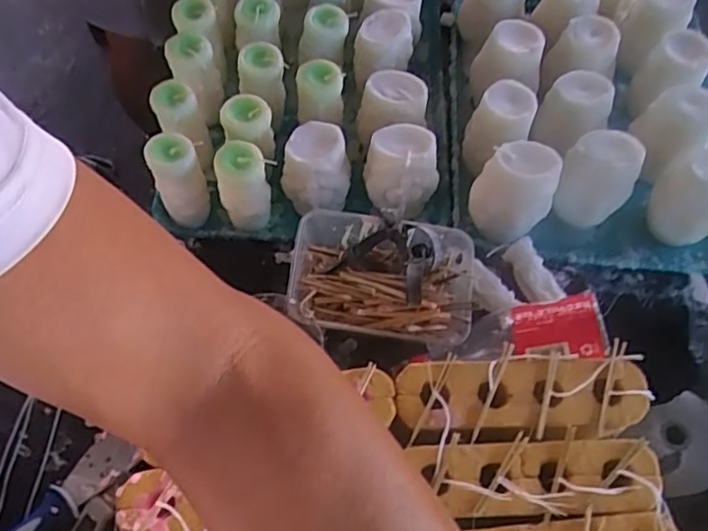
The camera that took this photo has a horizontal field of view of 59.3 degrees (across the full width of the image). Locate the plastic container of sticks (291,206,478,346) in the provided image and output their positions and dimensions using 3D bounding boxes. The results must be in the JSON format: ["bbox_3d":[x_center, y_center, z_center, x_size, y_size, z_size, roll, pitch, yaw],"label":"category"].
[{"bbox_3d":[0.025,0.014,0.608,0.183,0.050,0.118,10,64,4],"label":"plastic container of sticks"}]

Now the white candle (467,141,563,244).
[{"bbox_3d":[0.175,-0.079,0.685,0.070,0.105,0.065,1,63,-1],"label":"white candle"}]

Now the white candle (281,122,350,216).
[{"bbox_3d":[-0.040,-0.111,0.708,0.066,0.089,0.069,18,64,8],"label":"white candle"}]

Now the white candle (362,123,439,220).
[{"bbox_3d":[0.054,-0.106,0.712,0.078,0.101,0.064,34,67,15],"label":"white candle"}]

